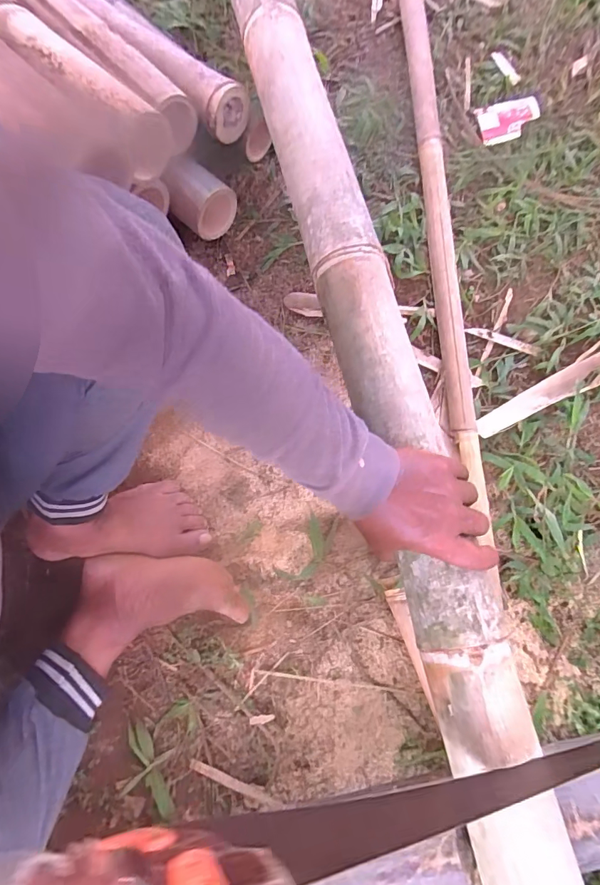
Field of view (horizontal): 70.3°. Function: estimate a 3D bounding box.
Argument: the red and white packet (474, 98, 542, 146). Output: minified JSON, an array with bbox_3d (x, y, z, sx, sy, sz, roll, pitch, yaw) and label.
[{"bbox_3d":[0.344,-0.529,0.700,0.099,0.019,0.082,-8,79,-2],"label":"red and white packet"}]

